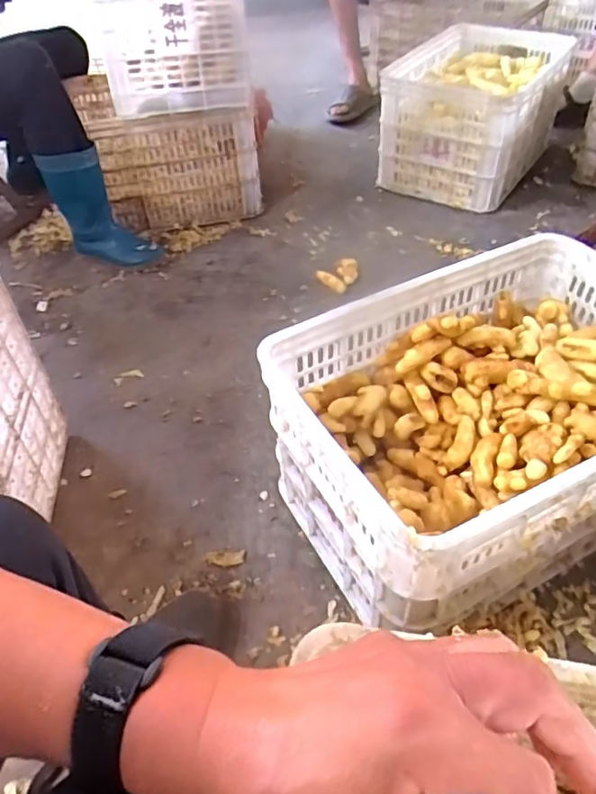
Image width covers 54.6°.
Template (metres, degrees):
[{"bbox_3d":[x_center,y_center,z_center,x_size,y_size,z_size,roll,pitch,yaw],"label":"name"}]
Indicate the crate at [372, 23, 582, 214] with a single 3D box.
[{"bbox_3d":[0.472,-0.759,1.537,0.347,0.278,0.493,24,53,23],"label":"crate"}]

